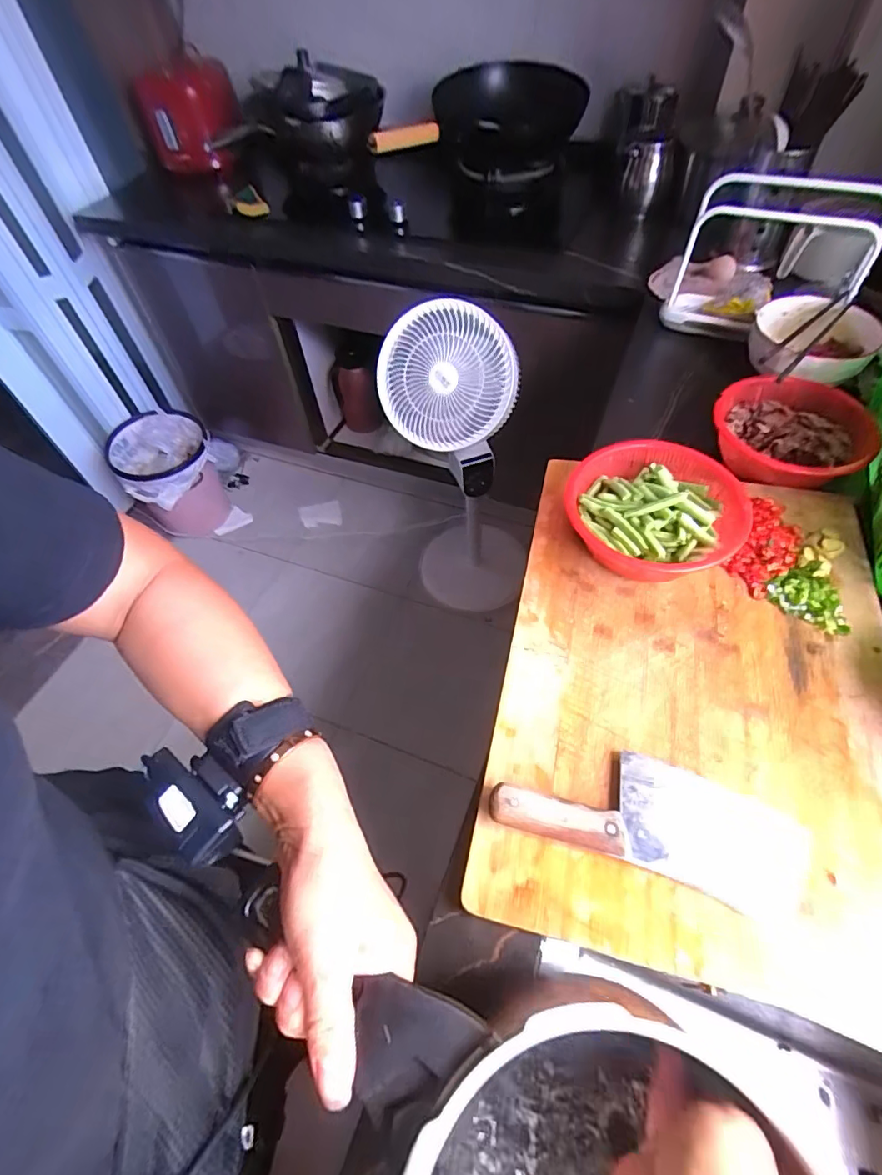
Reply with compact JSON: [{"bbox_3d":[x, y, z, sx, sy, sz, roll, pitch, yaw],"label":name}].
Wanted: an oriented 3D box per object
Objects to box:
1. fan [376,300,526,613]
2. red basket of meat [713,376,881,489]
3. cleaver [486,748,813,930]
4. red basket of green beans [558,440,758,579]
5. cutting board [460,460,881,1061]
[{"bbox_3d":[0.063,-0.273,1.183,0.269,0.811,0.345,10,57,11],"label":"fan"},{"bbox_3d":[0.409,-0.182,0.604,0.156,0.051,0.135,12,57,12],"label":"red basket of meat"},{"bbox_3d":[0.160,0.174,0.394,0.225,0.027,0.085,15,59,12],"label":"cleaver"},{"bbox_3d":[0.218,-0.077,0.537,0.171,0.062,0.158,-2,55,3],"label":"red basket of green beans"},{"bbox_3d":[0.239,0.079,0.471,0.343,0.019,0.480,11,58,10],"label":"cutting board"}]

